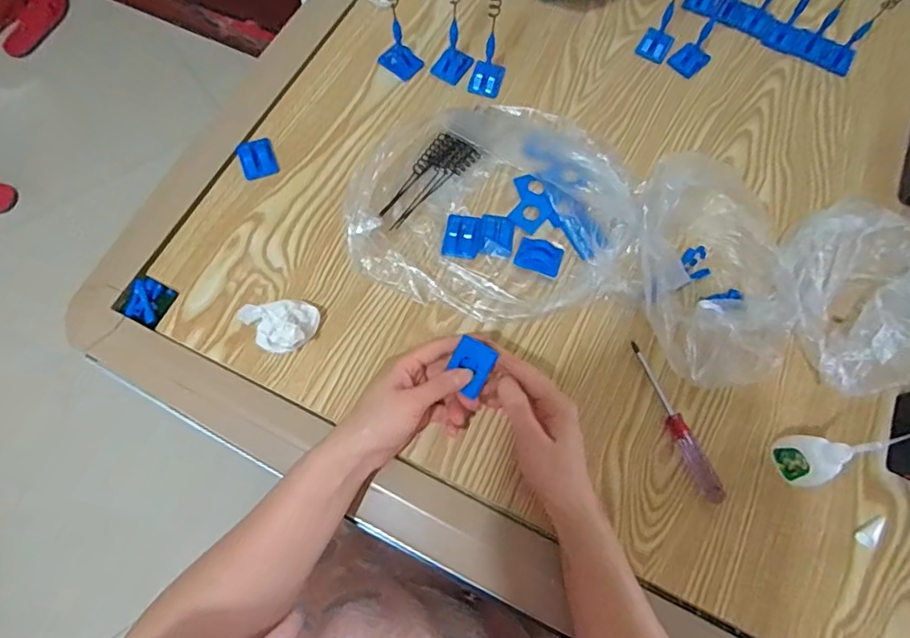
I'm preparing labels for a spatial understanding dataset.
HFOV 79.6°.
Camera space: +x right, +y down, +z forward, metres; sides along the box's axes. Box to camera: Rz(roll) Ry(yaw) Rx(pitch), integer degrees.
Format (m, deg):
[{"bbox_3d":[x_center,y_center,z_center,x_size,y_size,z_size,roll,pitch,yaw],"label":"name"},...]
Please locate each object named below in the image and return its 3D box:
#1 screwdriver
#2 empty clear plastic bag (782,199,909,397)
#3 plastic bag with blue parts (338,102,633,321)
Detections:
[{"bbox_3d":[0.194,0.090,0.484,0.020,0.014,0.150,-24,71,-10],"label":"screwdriver"},{"bbox_3d":[0.393,-0.028,0.513,0.179,0.058,0.180,-10,69,-5],"label":"empty clear plastic bag"},{"bbox_3d":[0.047,-0.125,0.537,0.261,0.058,0.246,13,69,4],"label":"plastic bag with blue parts"}]

